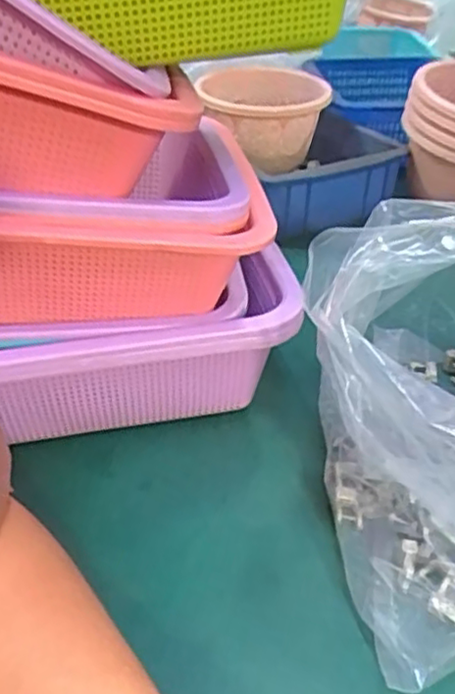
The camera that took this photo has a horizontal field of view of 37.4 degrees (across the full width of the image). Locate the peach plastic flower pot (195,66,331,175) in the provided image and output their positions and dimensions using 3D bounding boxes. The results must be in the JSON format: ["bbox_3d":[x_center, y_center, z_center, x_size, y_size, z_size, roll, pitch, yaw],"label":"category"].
[{"bbox_3d":[0.047,-0.264,0.763,0.127,0.077,0.136,7,36,10],"label":"peach plastic flower pot"}]

